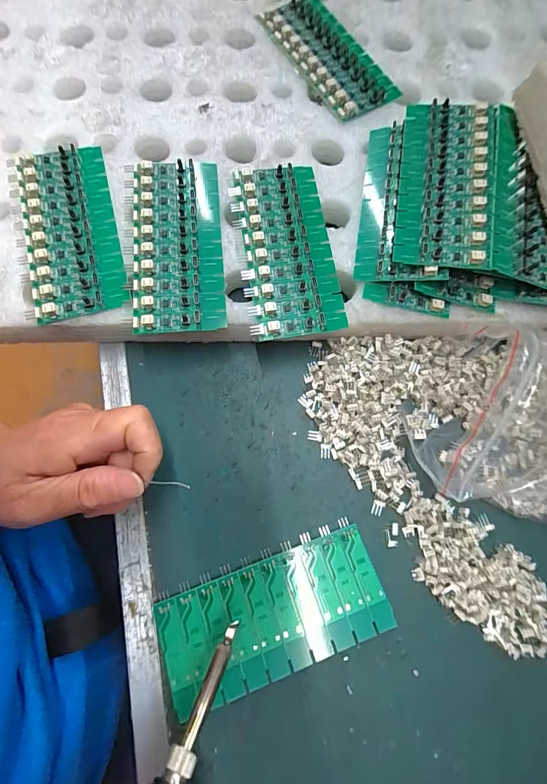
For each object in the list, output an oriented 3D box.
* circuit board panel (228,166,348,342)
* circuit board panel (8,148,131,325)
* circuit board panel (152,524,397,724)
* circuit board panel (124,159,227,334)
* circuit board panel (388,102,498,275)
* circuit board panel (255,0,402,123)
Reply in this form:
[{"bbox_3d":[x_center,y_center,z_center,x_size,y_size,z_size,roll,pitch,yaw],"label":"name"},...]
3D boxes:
[{"bbox_3d":[0.009,-0.105,0.271,0.067,0.009,0.137,-8,74,-4],"label":"circuit board panel"},{"bbox_3d":[-0.148,-0.118,0.265,0.066,0.006,0.138,-14,75,-6],"label":"circuit board panel"},{"bbox_3d":[0.000,0.140,0.234,0.138,0.014,0.062,-19,75,-7],"label":"circuit board panel"},{"bbox_3d":[-0.071,-0.108,0.266,0.066,0.005,0.137,-6,74,-4],"label":"circuit board panel"},{"bbox_3d":[0.122,-0.149,0.265,0.061,0.015,0.135,10,74,1],"label":"circuit board panel"},{"bbox_3d":[0.048,-0.292,0.322,0.063,0.010,0.135,-29,77,-9],"label":"circuit board panel"}]

